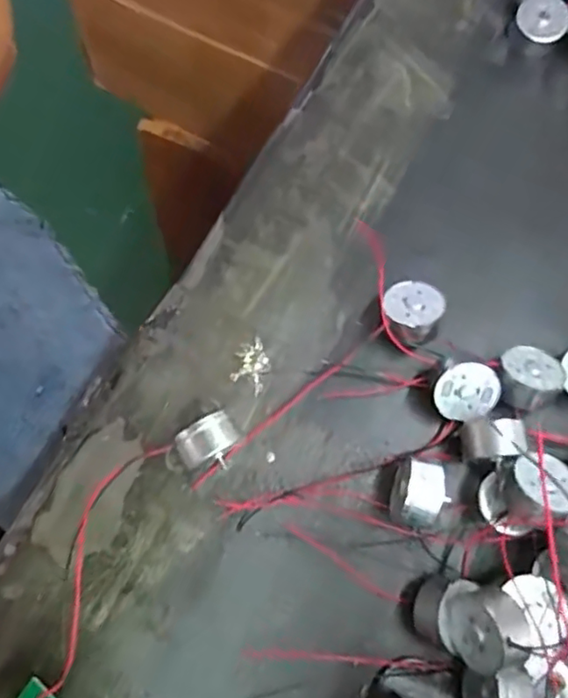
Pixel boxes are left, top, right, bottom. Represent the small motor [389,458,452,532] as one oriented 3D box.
[{"bbox_3d":[0.048,0.053,0.220,0.018,0.018,0.023,18,73,2],"label":"small motor"}]

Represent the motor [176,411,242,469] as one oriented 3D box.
[{"bbox_3d":[-0.026,0.035,0.217,0.022,0.024,0.017,-27,77,-11],"label":"motor"}]

